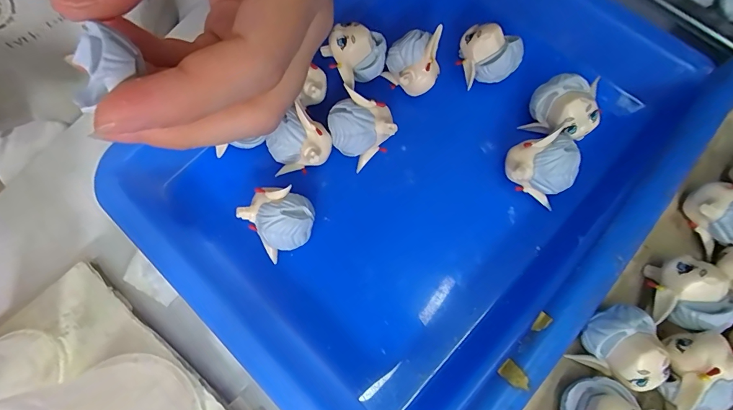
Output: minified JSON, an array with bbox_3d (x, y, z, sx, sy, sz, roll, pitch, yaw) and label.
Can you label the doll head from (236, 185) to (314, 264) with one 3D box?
[{"bbox_3d":[-0.035,0.007,0.163,0.026,0.026,0.025,-1,71,2],"label":"doll head"}]

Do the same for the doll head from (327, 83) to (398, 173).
[{"bbox_3d":[-0.003,-0.034,0.172,0.025,0.030,0.024,-32,73,-9],"label":"doll head"}]

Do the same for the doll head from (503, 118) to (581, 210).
[{"bbox_3d":[0.074,-0.018,0.163,0.027,0.023,0.023,39,77,14],"label":"doll head"}]

